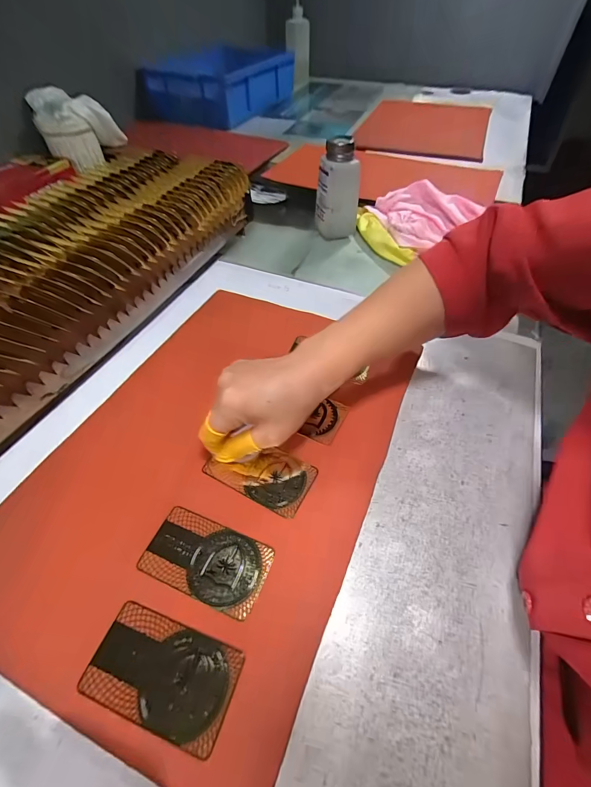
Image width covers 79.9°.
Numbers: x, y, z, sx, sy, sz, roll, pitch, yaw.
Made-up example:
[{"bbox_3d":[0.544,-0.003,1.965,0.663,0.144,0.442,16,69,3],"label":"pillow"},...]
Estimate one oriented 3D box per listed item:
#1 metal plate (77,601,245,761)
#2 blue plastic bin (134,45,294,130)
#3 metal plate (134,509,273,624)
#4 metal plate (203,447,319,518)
[{"bbox_3d":[-0.077,0.163,0.207,0.084,0.004,0.048,16,51,12],"label":"metal plate"},{"bbox_3d":[-0.196,-0.793,0.911,0.256,0.105,0.351,17,52,13],"label":"blue plastic bin"},{"bbox_3d":[-0.062,0.116,0.247,0.084,0.004,0.048,18,52,14],"label":"metal plate"},{"bbox_3d":[-0.028,0.063,0.289,0.083,0.004,0.047,23,53,18],"label":"metal plate"}]

